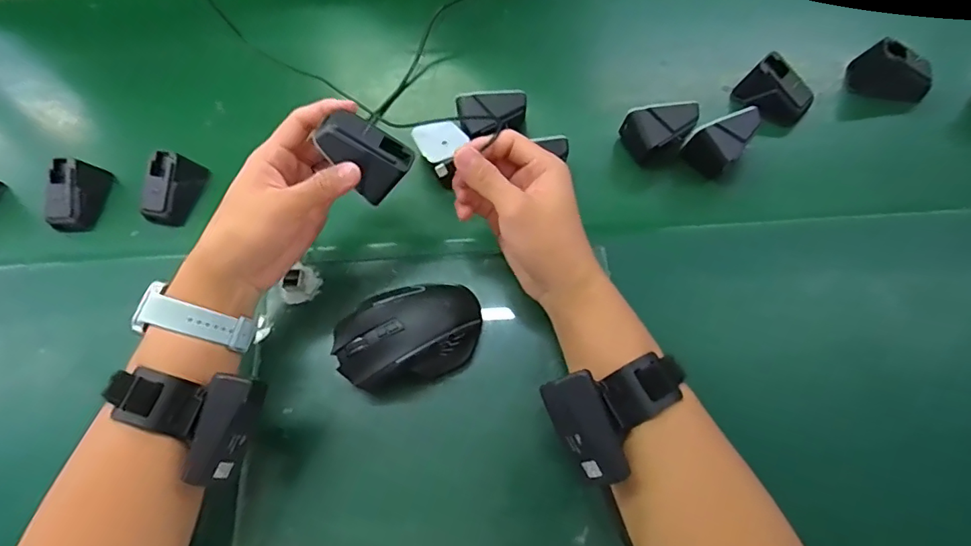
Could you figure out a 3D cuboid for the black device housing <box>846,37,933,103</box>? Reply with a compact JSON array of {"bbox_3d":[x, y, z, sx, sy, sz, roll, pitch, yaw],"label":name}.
[{"bbox_3d":[0.408,-0.201,0.506,0.070,0.043,0.035,19,68,11],"label":"black device housing"}]

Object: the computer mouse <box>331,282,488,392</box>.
[{"bbox_3d":[-0.059,0.051,0.401,0.117,0.039,0.072,-16,66,-4],"label":"computer mouse"}]

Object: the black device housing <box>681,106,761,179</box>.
[{"bbox_3d":[0.222,-0.123,0.478,0.053,0.048,0.059,38,73,18],"label":"black device housing"}]

